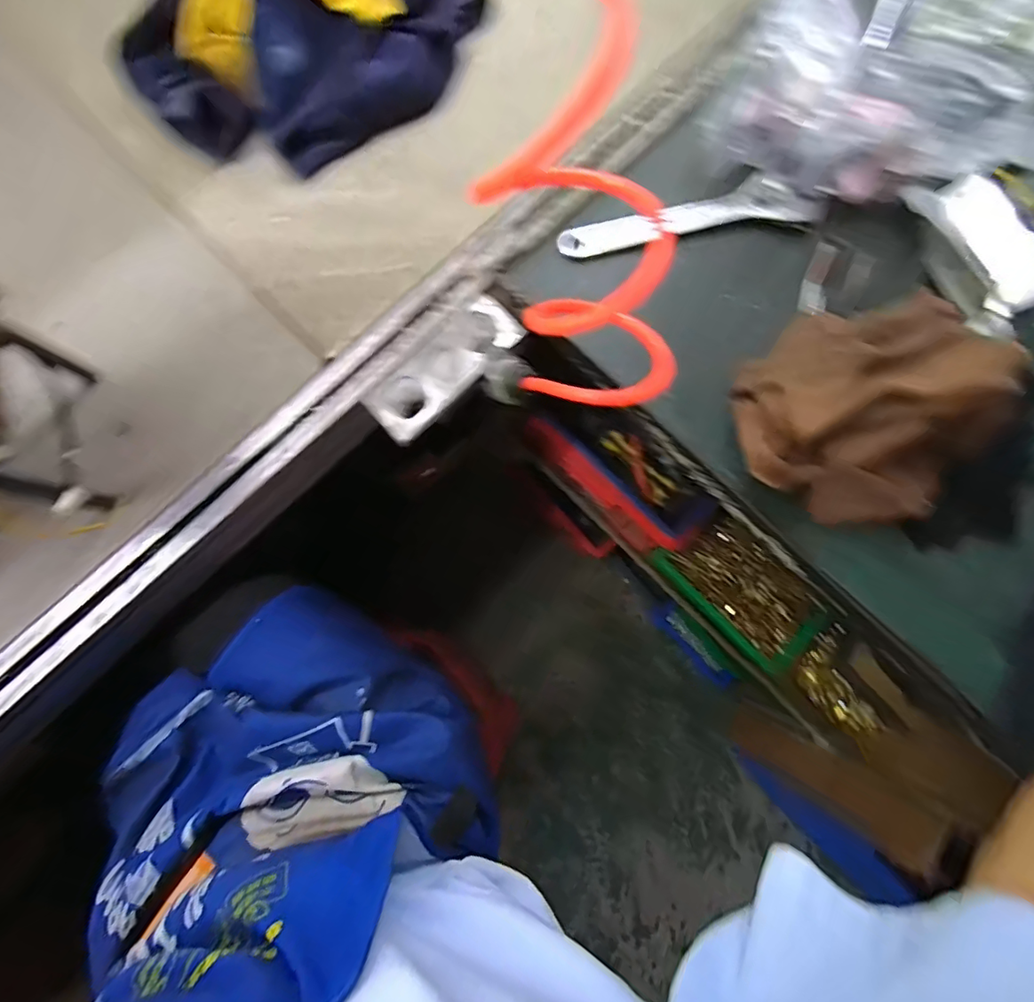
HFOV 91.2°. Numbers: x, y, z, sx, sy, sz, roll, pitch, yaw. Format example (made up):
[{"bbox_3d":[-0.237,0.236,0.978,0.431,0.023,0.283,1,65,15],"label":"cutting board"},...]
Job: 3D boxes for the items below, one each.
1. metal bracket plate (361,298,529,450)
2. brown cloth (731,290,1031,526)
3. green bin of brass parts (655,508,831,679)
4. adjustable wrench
[{"bbox_3d":[-0.066,-0.122,0.463,0.054,0.013,0.154,44,82,5],"label":"metal bracket plate"},{"bbox_3d":[0.281,-0.070,0.412,0.182,0.073,0.180,-42,84,-7],"label":"brown cloth"},{"bbox_3d":[0.353,0.138,0.779,0.249,0.061,0.138,44,82,5],"label":"green bin of brass parts"},{"bbox_3d":[0.157,-0.264,0.472,0.235,0.025,0.052,-9,81,-3],"label":"adjustable wrench"}]

